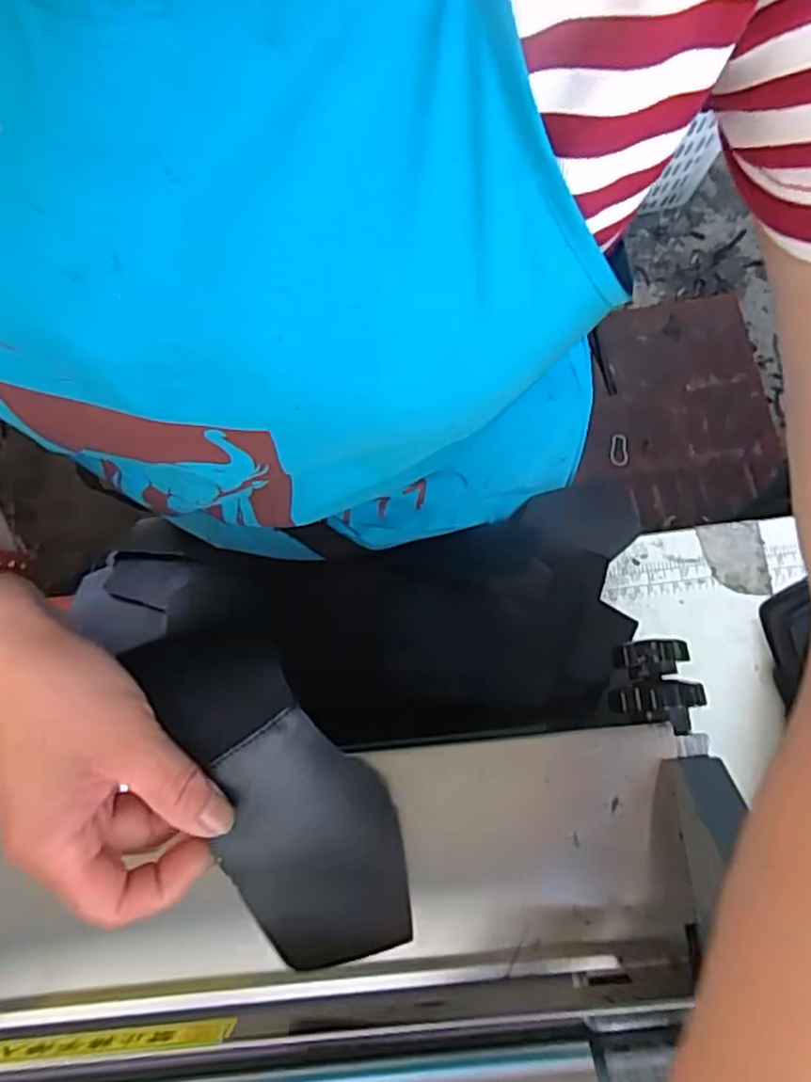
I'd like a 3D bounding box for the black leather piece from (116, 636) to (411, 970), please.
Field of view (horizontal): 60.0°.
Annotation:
[{"bbox_3d":[-0.050,0.108,0.302,0.070,0.012,0.159,-24,96,-10],"label":"black leather piece"}]

